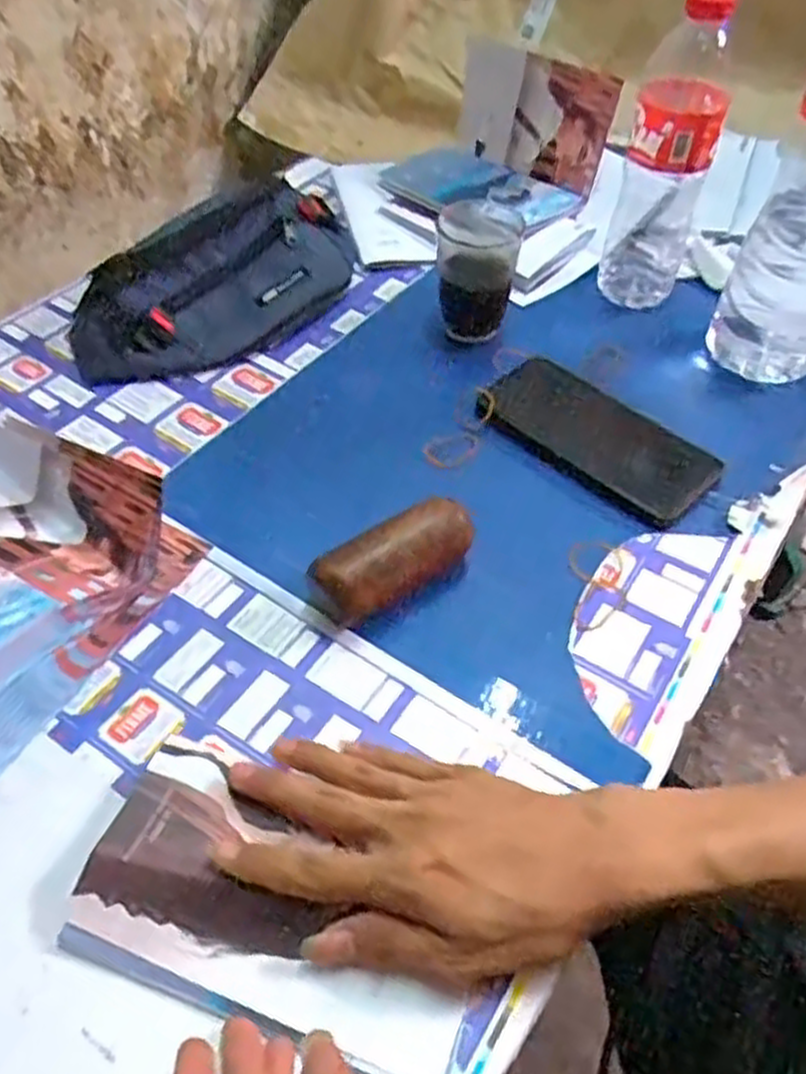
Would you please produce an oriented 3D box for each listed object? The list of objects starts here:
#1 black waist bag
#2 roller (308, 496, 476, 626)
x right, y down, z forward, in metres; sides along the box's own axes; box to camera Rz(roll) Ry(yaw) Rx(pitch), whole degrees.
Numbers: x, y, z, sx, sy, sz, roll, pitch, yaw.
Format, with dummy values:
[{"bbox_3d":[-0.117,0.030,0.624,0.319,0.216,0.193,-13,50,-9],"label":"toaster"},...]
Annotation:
[{"bbox_3d":[-0.136,-0.208,0.630,0.103,0.069,0.261,33,57,24],"label":"black waist bag"},{"bbox_3d":[-0.003,0.015,0.465,0.103,0.039,0.039,-25,54,-20],"label":"roller"}]

